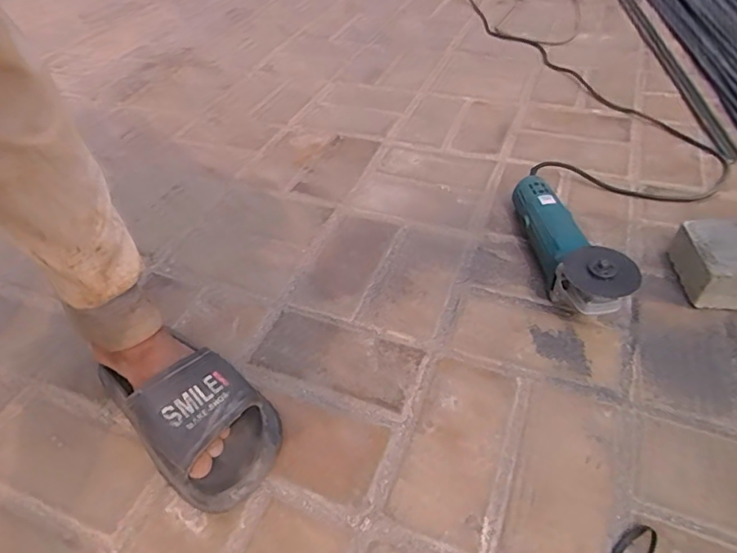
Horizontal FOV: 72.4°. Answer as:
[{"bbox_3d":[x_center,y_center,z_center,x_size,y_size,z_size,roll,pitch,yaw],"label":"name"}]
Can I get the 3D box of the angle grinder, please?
[{"bbox_3d":[0.245,-0.046,0.646,0.074,0.093,0.253,-10,46,-6],"label":"angle grinder"}]

